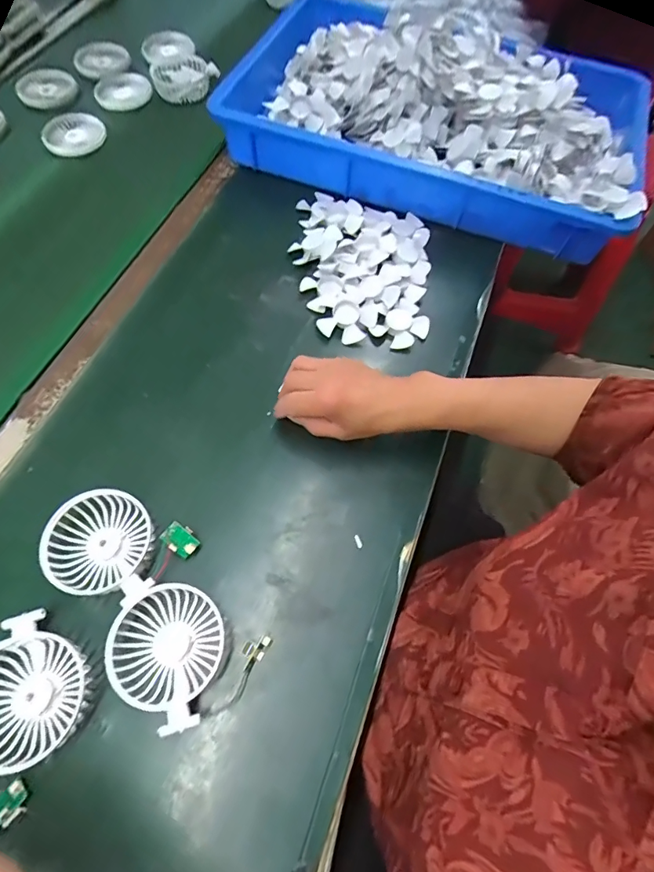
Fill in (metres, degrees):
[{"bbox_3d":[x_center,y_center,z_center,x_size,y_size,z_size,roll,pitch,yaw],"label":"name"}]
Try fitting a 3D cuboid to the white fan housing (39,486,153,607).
[{"bbox_3d":[-0.200,0.098,0.400,0.097,0.029,0.088,9,64,1],"label":"white fan housing"}]

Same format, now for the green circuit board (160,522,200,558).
[{"bbox_3d":[-0.133,0.094,0.403,0.032,0.007,0.024,45,84,-7],"label":"green circuit board"}]

